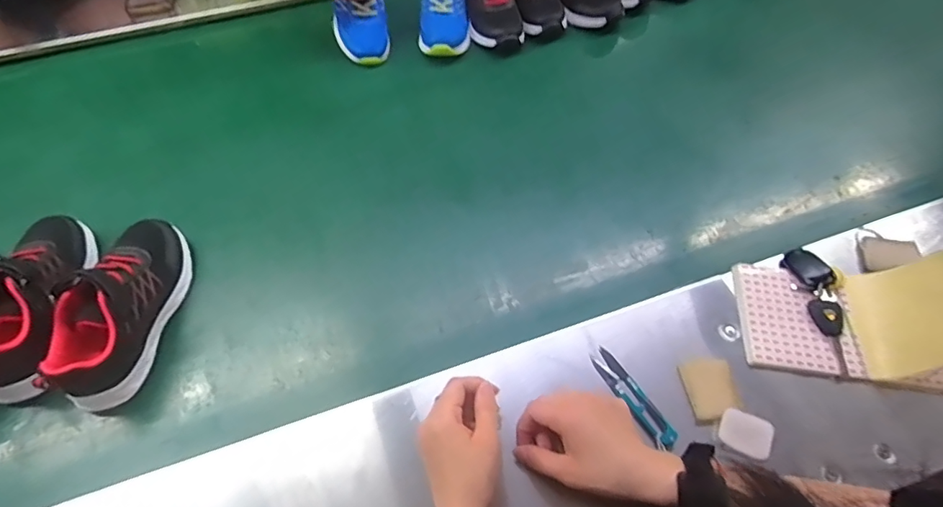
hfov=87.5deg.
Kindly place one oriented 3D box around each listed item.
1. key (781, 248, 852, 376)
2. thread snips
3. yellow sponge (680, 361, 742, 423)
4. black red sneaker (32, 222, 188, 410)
[{"bbox_3d":[0.382,0.055,0.536,0.042,0.027,0.152,-1,56,-3],"label":"key"},{"bbox_3d":[0.161,0.141,0.489,0.023,0.011,0.107,-26,61,-18],"label":"thread snips"},{"bbox_3d":[0.240,0.136,0.492,0.051,0.008,0.058,-5,56,-6],"label":"yellow sponge"},{"bbox_3d":[-0.380,0.051,0.532,0.071,0.096,0.208,3,56,0],"label":"black red sneaker"}]

